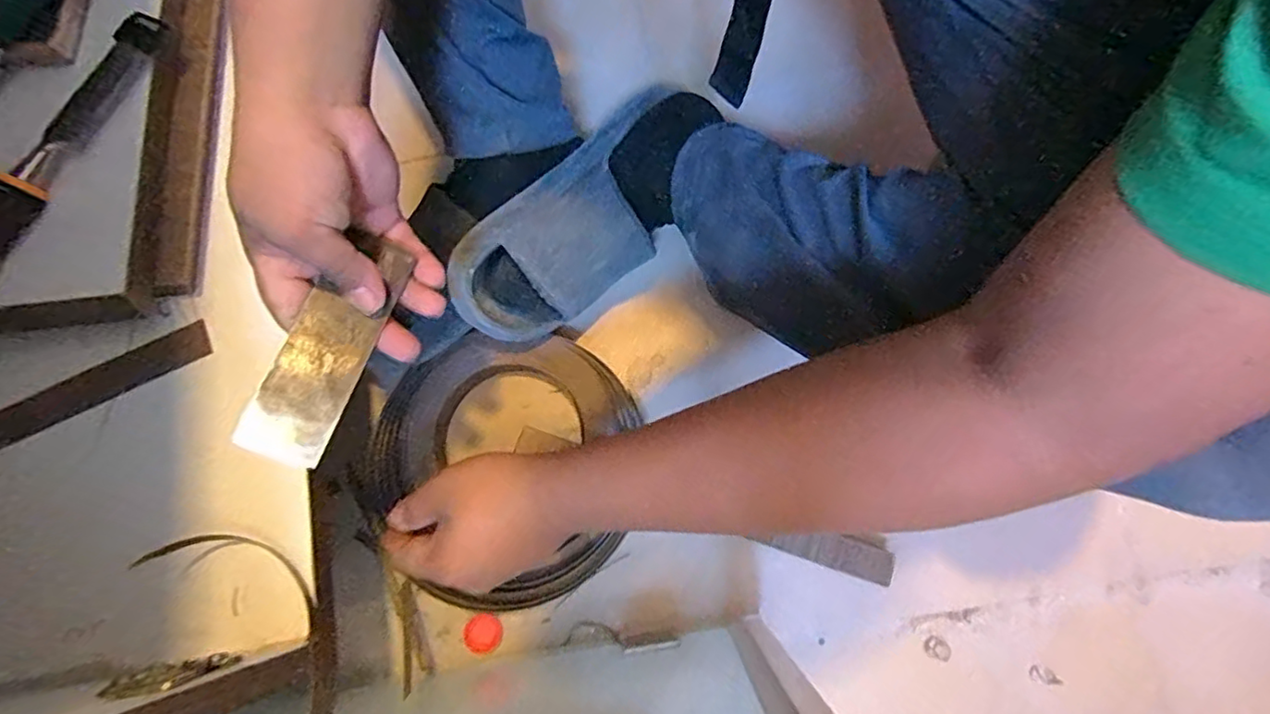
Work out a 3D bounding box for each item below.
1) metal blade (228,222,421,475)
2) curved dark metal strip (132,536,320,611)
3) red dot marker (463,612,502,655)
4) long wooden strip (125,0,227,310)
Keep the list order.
[{"bbox_3d":[-0.169,-0.007,0.337,0.042,0.008,0.131,25,72,-14],"label":"metal blade"},{"bbox_3d":[-0.246,0.126,0.378,0.099,0.038,0.010,23,111,-18],"label":"curved dark metal strip"},{"bbox_3d":[-0.125,0.228,0.496,0.030,0.006,0.030,-1,76,3],"label":"red dot marker"},{"bbox_3d":[-0.337,-0.242,0.457,0.031,0.033,0.406,-4,76,2],"label":"long wooden strip"}]

